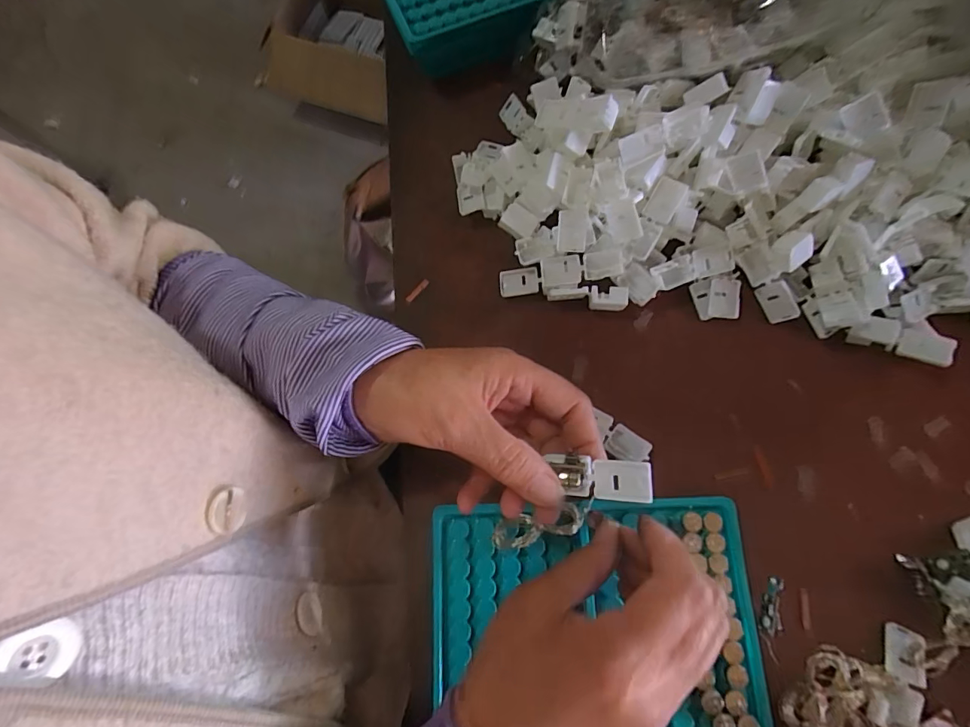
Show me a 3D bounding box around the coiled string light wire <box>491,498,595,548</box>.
[{"bbox_3d":[0.036,0.098,0.275,0.062,0.012,0.018,-15,73,0],"label":"coiled string light wire"}]

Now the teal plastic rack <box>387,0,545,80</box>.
[{"bbox_3d":[-0.014,-0.298,0.381,0.138,0.043,0.122,-9,73,-1],"label":"teal plastic rack"}]

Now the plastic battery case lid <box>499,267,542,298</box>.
[{"bbox_3d":[0.025,-0.059,0.331,0.028,0.005,0.020,0,73,2],"label":"plastic battery case lid"}]

